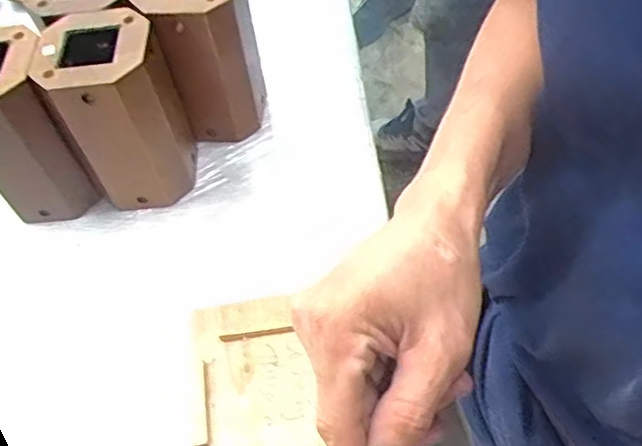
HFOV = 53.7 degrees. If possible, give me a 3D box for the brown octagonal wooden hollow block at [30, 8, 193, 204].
[{"bbox_3d":[-0.186,-0.111,0.599,0.100,0.160,0.120,-24,56,-10],"label":"brown octagonal wooden hollow block"}]

